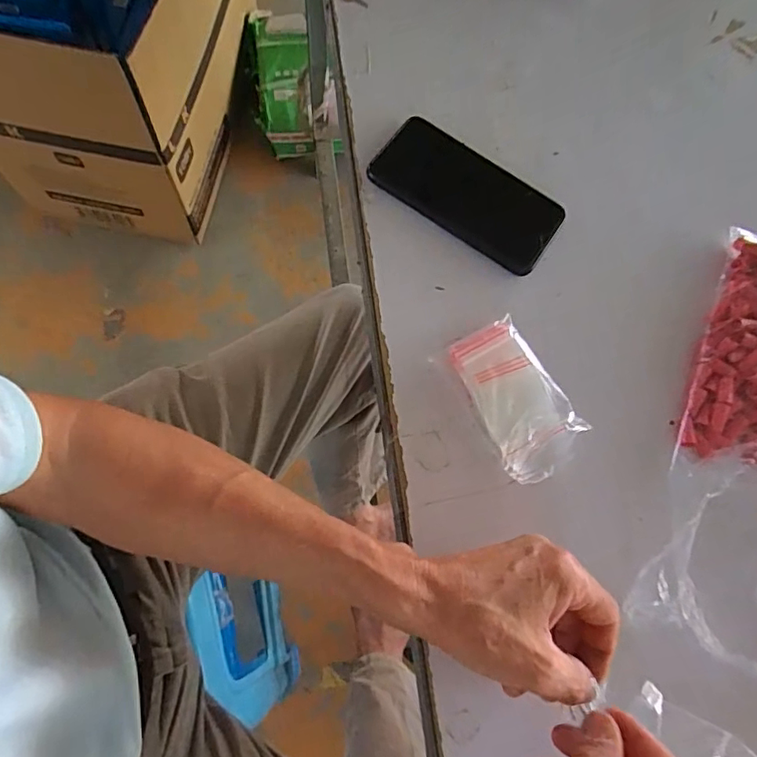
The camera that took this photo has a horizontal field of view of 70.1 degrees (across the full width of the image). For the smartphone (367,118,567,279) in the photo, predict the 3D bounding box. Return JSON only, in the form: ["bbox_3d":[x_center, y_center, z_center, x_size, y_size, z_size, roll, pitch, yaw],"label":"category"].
[{"bbox_3d":[0.072,-0.153,0.445,0.157,0.011,0.073,34,73,6],"label":"smartphone"}]

